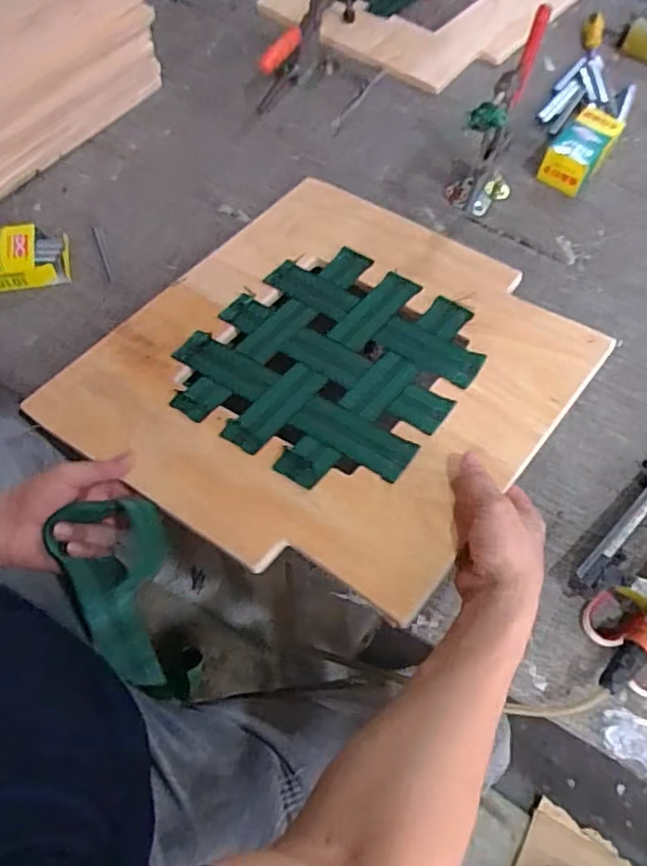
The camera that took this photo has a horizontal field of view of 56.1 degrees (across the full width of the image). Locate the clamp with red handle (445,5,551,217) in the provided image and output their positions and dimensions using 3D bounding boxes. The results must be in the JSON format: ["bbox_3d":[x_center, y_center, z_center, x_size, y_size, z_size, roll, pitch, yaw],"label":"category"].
[{"bbox_3d":[0.212,-0.375,0.754,0.078,0.223,0.139,17,64,8],"label":"clamp with red handle"}]

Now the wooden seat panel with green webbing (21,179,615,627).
[{"bbox_3d":[-0.002,-0.075,0.647,0.461,0.010,0.452,33,66,27],"label":"wooden seat panel with green webbing"}]

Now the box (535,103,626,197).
[{"bbox_3d":[0.374,-0.409,0.879,0.070,0.054,0.126,36,68,16],"label":"box"}]

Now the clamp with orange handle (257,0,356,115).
[{"bbox_3d":[-0.016,-0.627,0.938,0.070,0.121,0.302,22,65,10],"label":"clamp with orange handle"}]

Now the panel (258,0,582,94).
[{"bbox_3d":[0.167,-0.812,1.093,0.476,0.037,0.493,38,69,17],"label":"panel"}]

